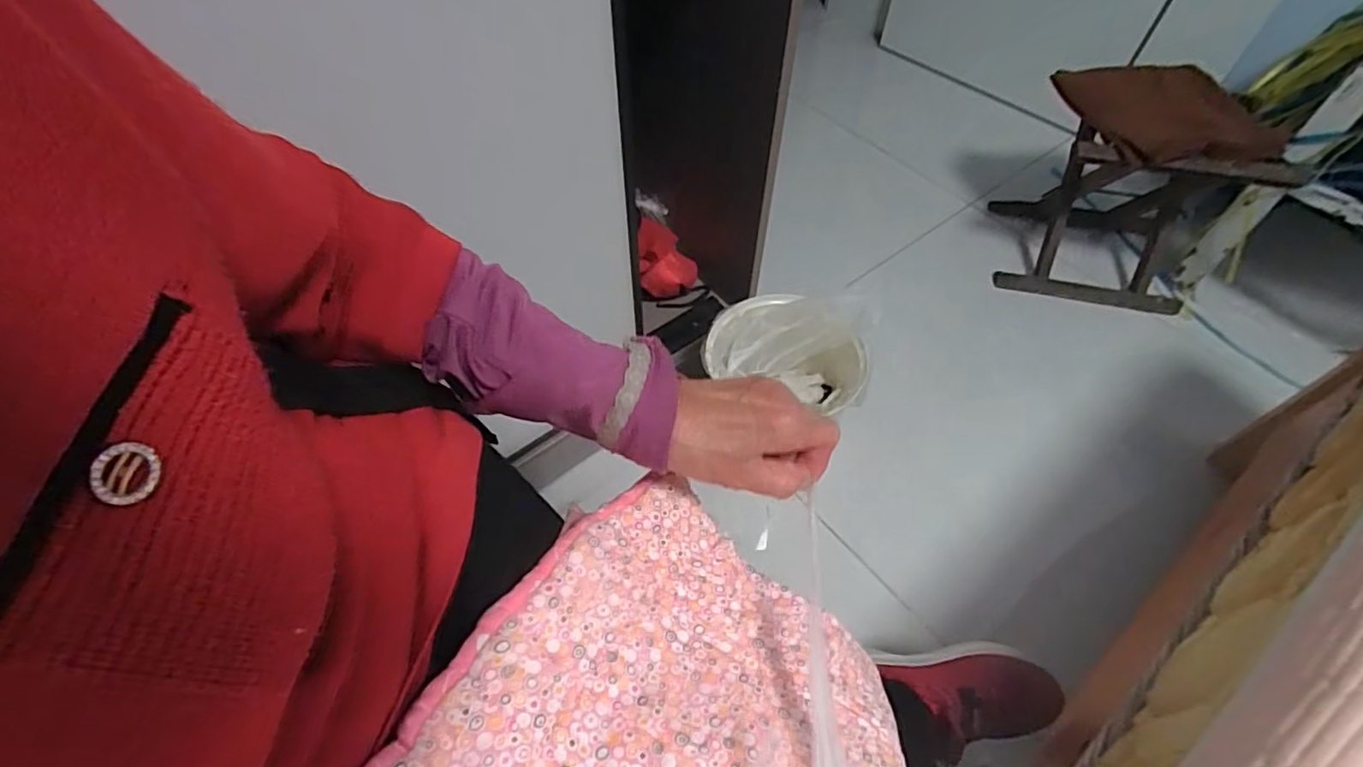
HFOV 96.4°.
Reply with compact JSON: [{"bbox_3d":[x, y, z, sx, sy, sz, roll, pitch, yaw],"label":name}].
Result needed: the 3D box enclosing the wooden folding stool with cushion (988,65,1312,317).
[{"bbox_3d":[0.821,-0.344,1.130,0.355,0.331,0.284,12,56,8],"label":"wooden folding stool with cushion"}]

